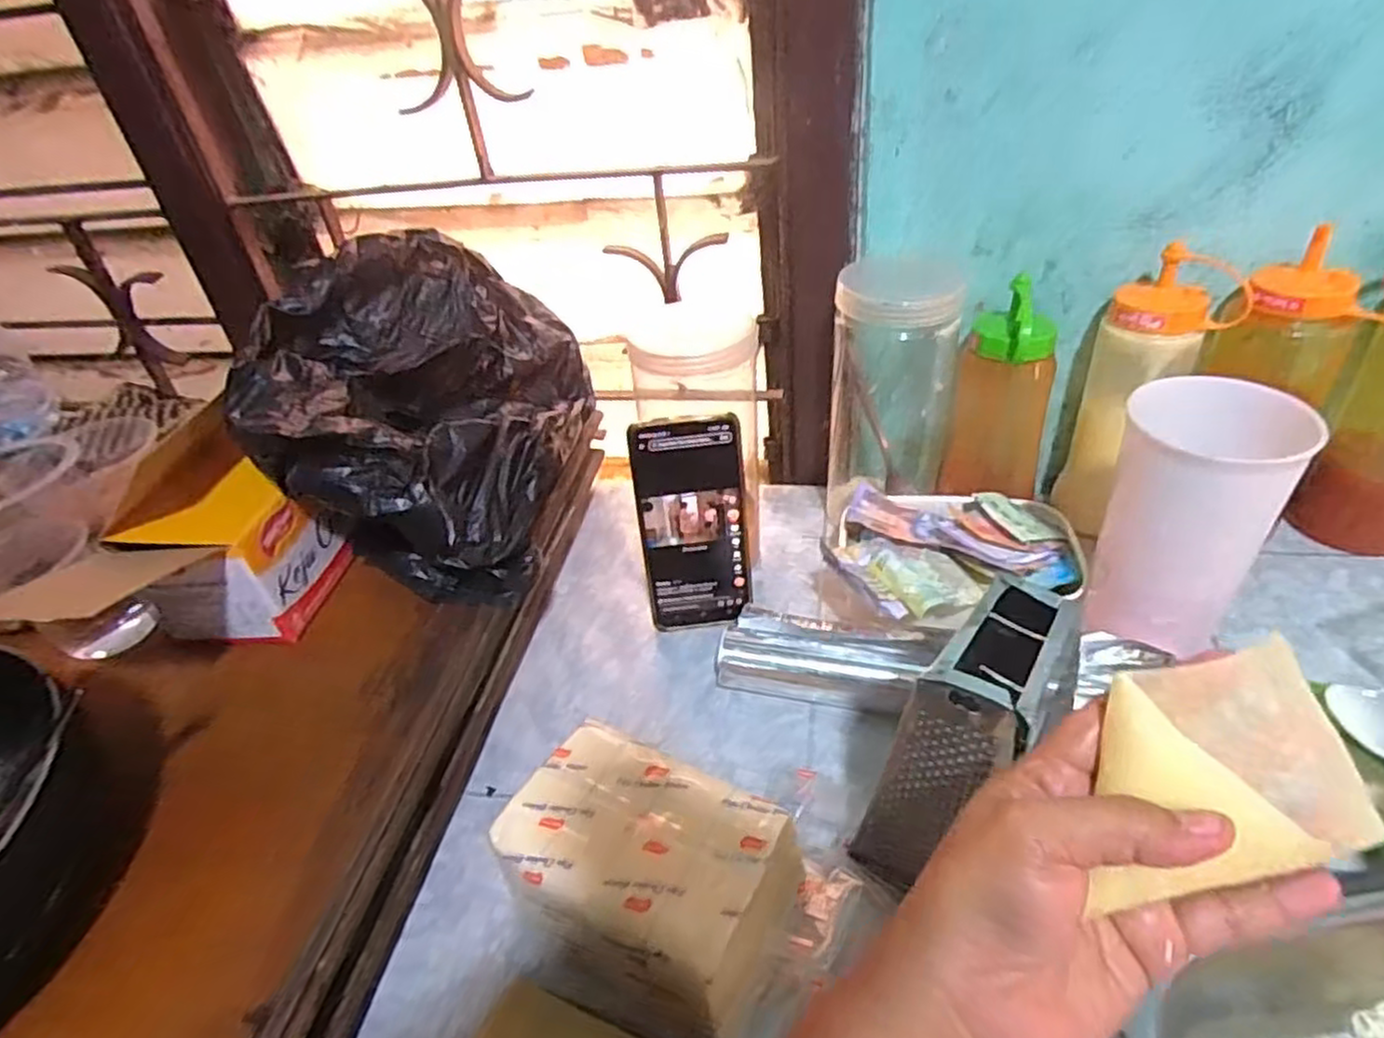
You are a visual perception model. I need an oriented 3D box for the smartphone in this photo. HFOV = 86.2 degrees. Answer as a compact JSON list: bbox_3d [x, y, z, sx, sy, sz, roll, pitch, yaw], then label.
[{"bbox_3d":[0.002,0.007,0.535,0.076,0.166,0.008,-5,25,-1],"label":"smartphone"}]

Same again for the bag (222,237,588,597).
[{"bbox_3d":[-0.186,-0.085,0.537,0.162,0.176,0.272,-2,38,8],"label":"bag"}]

